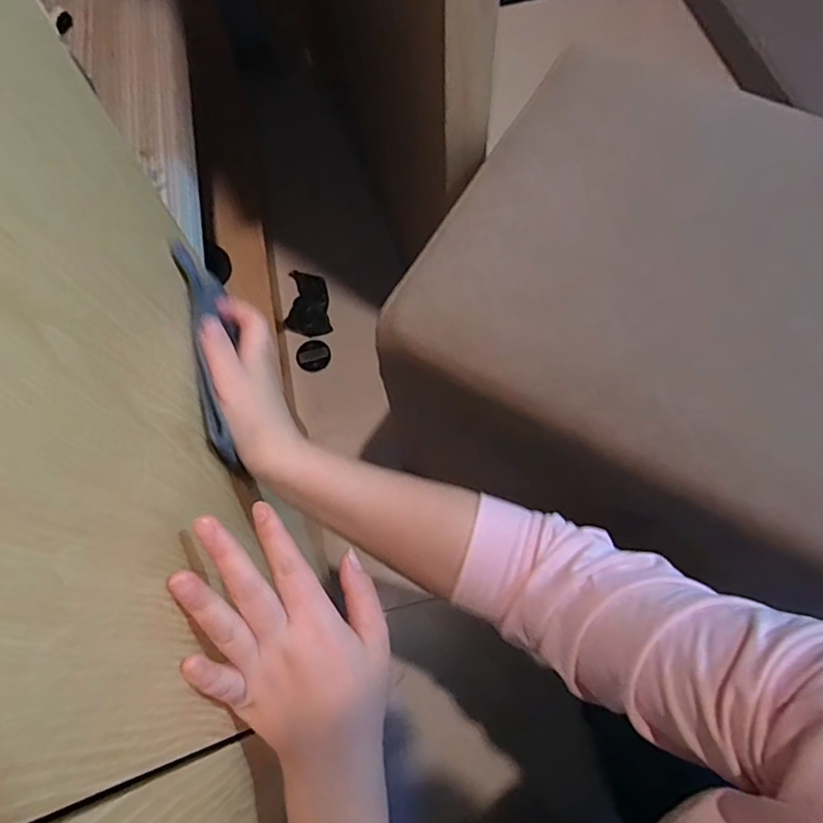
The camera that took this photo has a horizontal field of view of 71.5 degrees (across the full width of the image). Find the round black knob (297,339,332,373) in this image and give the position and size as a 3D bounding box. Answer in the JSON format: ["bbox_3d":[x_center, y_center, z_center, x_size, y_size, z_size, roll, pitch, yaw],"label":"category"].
[{"bbox_3d":[-0.166,-0.095,0.975,0.057,0.008,0.054,-1,68,3],"label":"round black knob"}]

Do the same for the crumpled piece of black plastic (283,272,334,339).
[{"bbox_3d":[-0.181,-0.188,1.004,0.077,0.011,0.123,-5,67,1],"label":"crumpled piece of black plastic"}]

